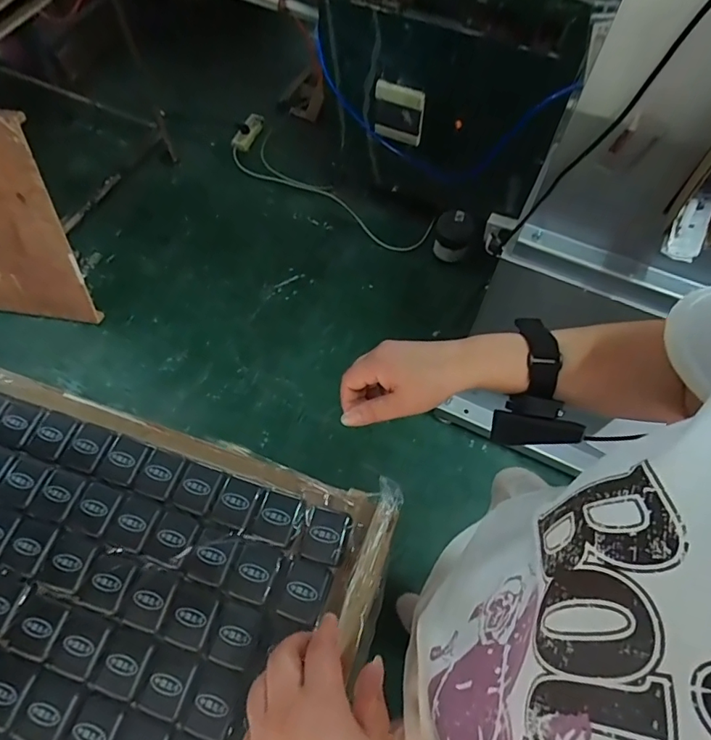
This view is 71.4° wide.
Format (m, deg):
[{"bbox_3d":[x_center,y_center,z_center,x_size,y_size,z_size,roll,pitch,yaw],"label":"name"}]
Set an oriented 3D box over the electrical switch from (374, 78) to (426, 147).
[{"bbox_3d":[0.109,-0.649,1.254,0.129,0.148,0.016,24,69,11],"label":"electrical switch"}]

